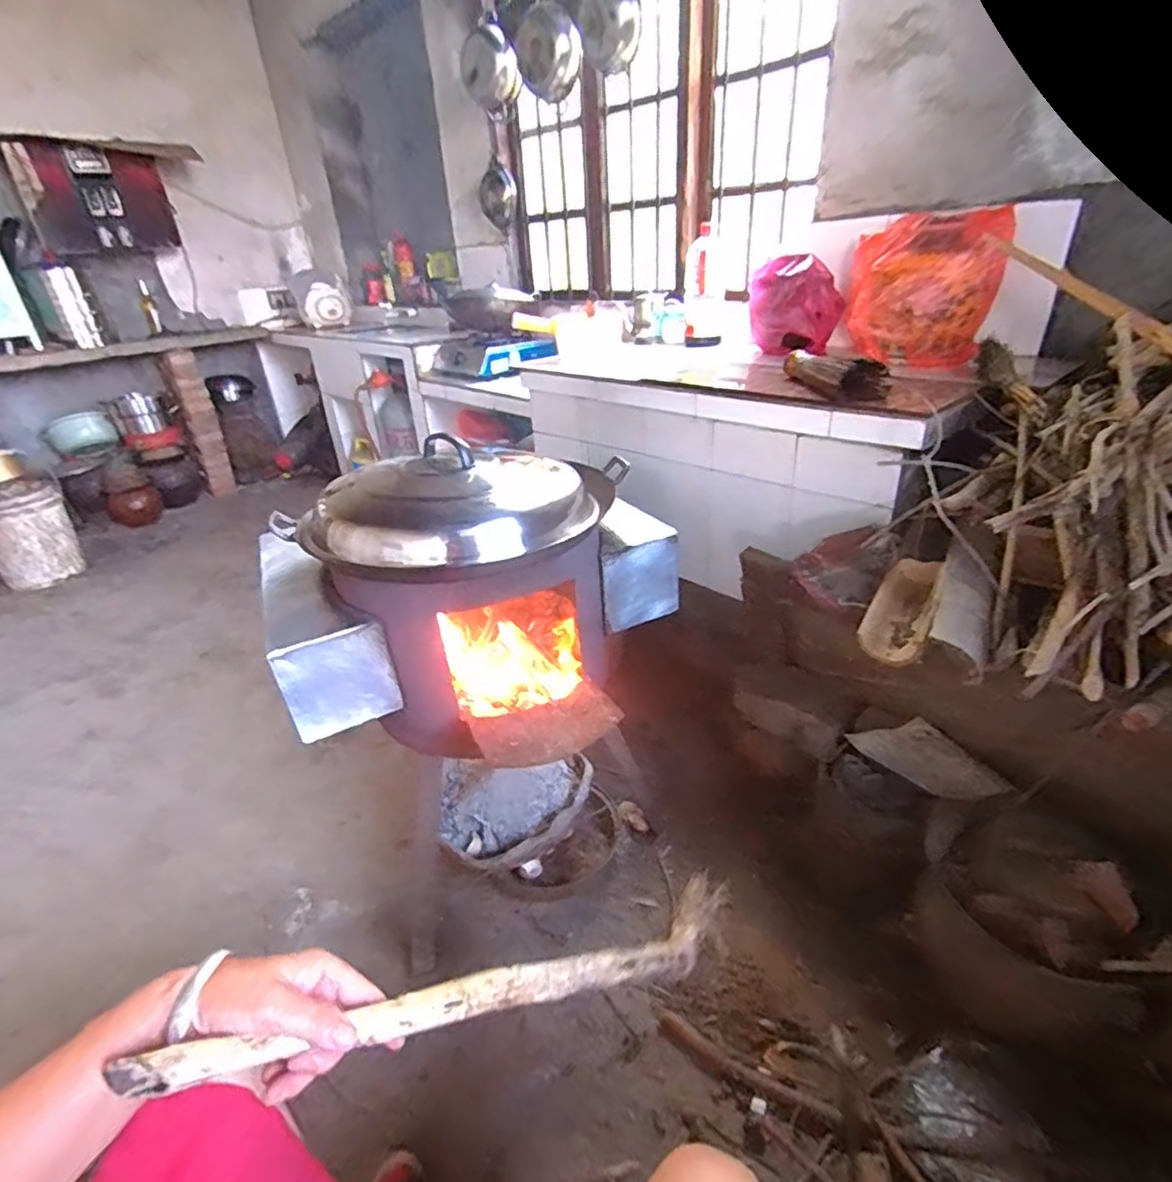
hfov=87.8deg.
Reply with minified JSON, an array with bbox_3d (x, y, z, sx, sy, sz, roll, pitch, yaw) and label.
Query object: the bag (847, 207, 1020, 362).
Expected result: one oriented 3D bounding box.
[{"bbox_3d":[0.701,-0.628,1.273,0.272,0.268,0.155,9,31,22],"label":"bag"}]

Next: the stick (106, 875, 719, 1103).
[{"bbox_3d":[-0.050,0.301,0.482,0.502,0.034,0.068,11,16,-38],"label":"stick"}]

